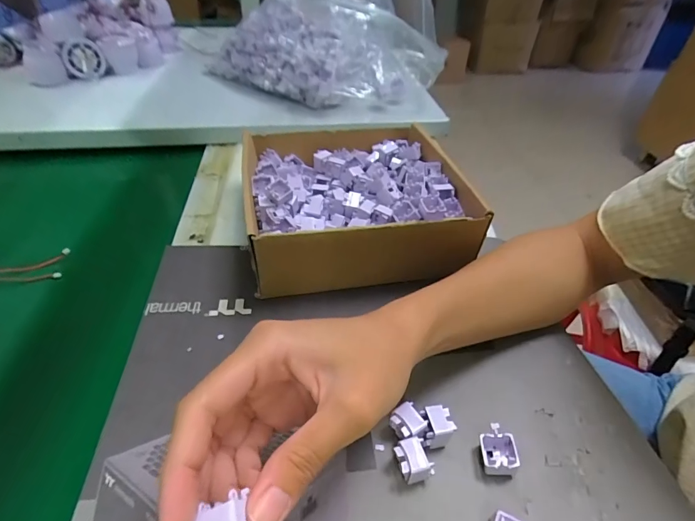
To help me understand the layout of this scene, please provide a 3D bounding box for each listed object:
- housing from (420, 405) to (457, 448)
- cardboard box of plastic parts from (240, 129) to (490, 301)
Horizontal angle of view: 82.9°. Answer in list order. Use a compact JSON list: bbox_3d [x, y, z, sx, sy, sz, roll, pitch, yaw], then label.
[{"bbox_3d":[0.056,0.108,0.253,0.021,0.018,0.022,-3,41,-10],"label":"housing"},{"bbox_3d":[0.001,-0.068,0.413,0.203,0.073,0.218,-5,42,-12],"label":"cardboard box of plastic parts"}]

